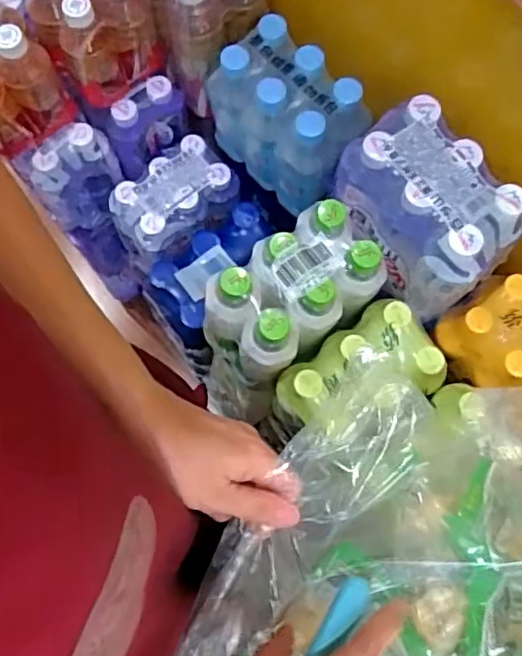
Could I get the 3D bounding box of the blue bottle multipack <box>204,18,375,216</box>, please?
[{"bbox_3d":[0.023,-0.232,0.723,0.120,0.156,0.182,-42,79,-11],"label":"blue bottle multipack"}]

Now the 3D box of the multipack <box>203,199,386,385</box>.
[{"bbox_3d":[0.029,-0.021,0.660,0.183,0.169,0.111,-34,78,-9],"label":"multipack"}]

